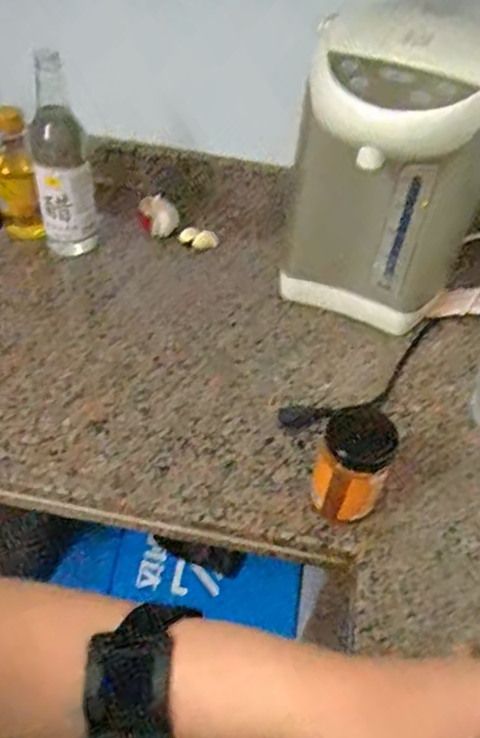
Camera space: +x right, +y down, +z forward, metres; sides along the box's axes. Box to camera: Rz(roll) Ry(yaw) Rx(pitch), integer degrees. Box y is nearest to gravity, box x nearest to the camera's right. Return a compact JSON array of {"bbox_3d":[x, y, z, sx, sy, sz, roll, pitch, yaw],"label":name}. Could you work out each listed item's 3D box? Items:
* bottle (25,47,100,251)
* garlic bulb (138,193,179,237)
[{"bbox_3d":[-0.206,-0.238,0.709,0.061,0.235,0.059,-10,49,-14],"label":"bottle"},{"bbox_3d":[-0.106,-0.200,0.810,0.051,0.031,0.053,-3,48,-8],"label":"garlic bulb"}]

